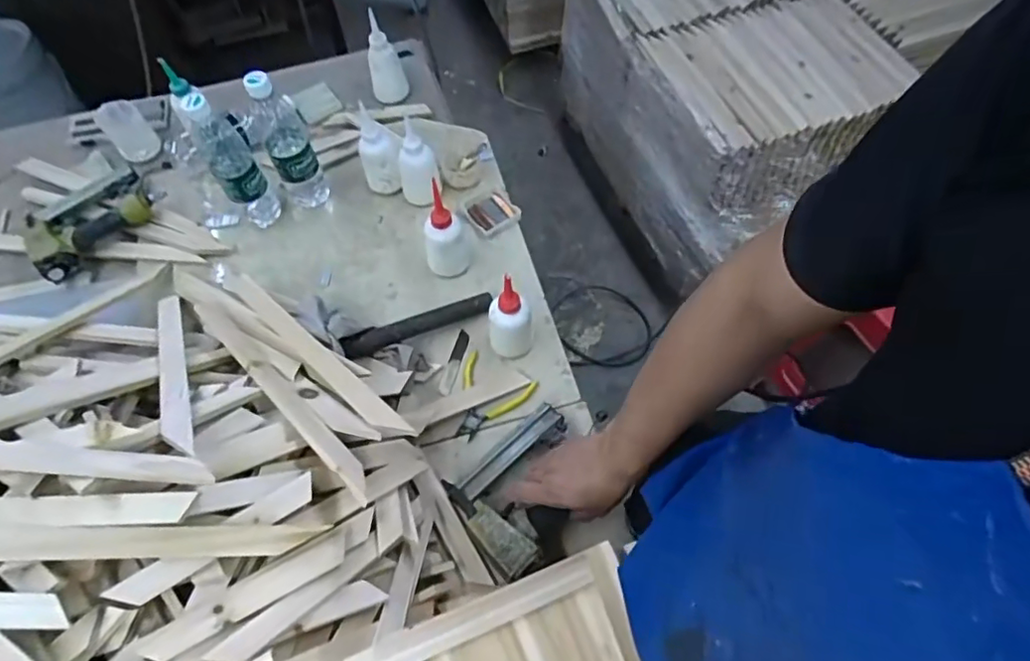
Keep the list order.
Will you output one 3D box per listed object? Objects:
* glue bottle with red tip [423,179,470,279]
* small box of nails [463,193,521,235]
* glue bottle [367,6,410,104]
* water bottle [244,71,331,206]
[{"bbox_3d":[-0.099,-0.139,0.820,0.064,0.138,0.052,-10,61,-5],"label":"glue bottle with red tip"},{"bbox_3d":[-0.036,-0.187,0.916,0.069,0.017,0.069,-34,66,-16],"label":"small box of nails"},{"bbox_3d":[-0.230,-0.481,1.009,0.063,0.137,0.052,-8,61,-4],"label":"glue bottle"},{"bbox_3d":[-0.342,-0.281,0.856,0.067,0.222,0.068,-22,63,-11],"label":"water bottle"}]

